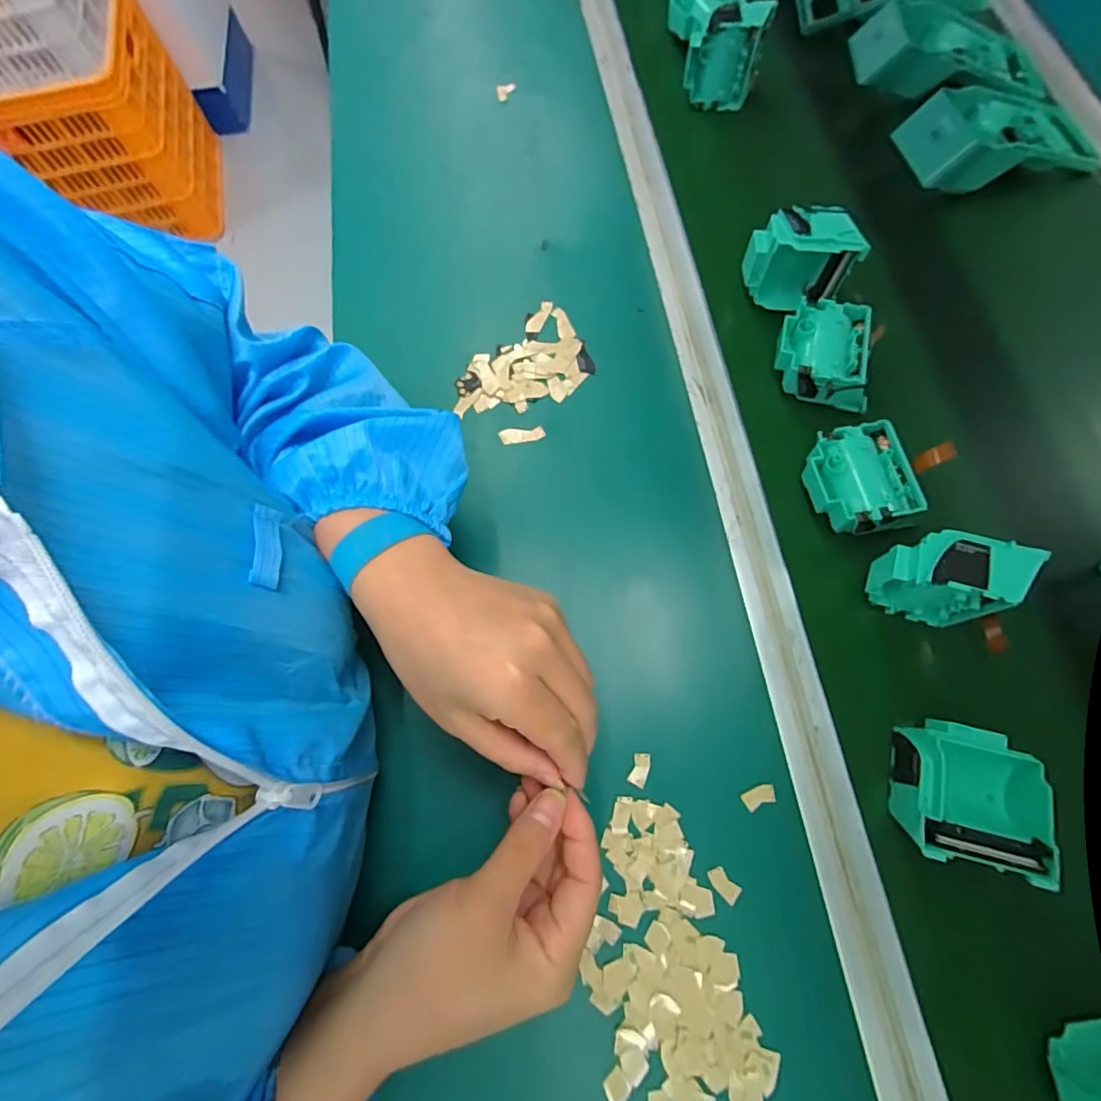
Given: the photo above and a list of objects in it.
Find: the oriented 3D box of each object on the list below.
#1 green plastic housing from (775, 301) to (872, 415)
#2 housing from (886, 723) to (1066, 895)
[{"bbox_3d":[0.219,-0.154,0.443,0.069,0.040,0.081,3,70,3],"label":"green plastic housing"},{"bbox_3d":[0.252,0.148,0.333,0.073,0.035,0.077,12,71,6],"label":"housing"}]

